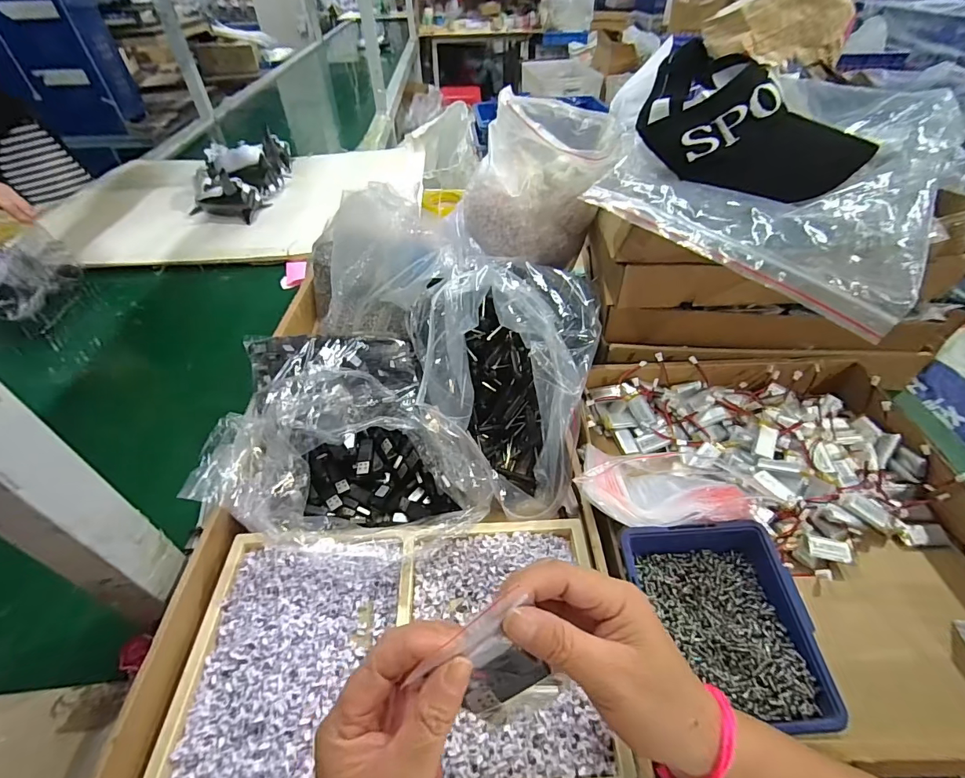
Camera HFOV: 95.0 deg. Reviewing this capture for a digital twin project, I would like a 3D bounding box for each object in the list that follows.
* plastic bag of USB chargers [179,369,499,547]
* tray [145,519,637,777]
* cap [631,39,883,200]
[{"bbox_3d":[-0.134,0.077,0.424,0.276,0.115,0.131,-9,46,-7],"label":"plastic bag of USB chargers"},{"bbox_3d":[-0.066,0.201,0.350,0.316,0.032,0.192,-3,45,-1],"label":"tray"},{"bbox_3d":[0.282,-0.278,0.470,0.219,0.105,0.127,17,48,18],"label":"cap"}]

